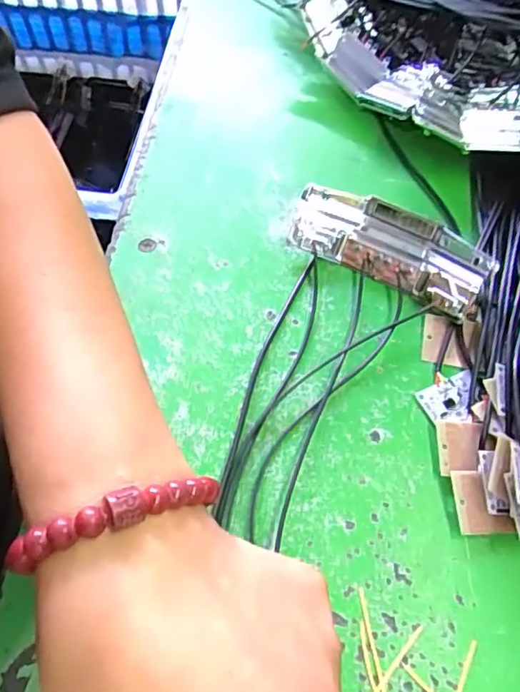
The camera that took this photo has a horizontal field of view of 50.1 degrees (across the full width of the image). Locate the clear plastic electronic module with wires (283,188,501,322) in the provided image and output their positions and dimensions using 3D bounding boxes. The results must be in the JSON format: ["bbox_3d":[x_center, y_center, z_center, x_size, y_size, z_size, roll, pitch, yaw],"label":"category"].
[{"bbox_3d":[0.065,-0.049,0.284,0.099,0.027,0.037,31,62,14],"label":"clear plastic electronic module with wires"}]

